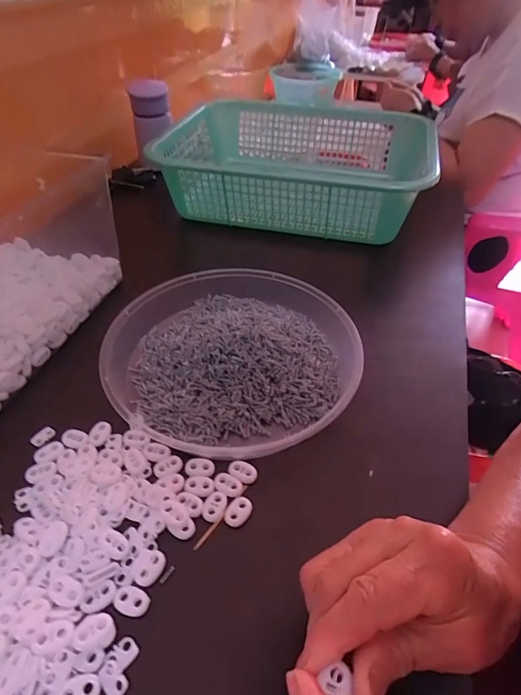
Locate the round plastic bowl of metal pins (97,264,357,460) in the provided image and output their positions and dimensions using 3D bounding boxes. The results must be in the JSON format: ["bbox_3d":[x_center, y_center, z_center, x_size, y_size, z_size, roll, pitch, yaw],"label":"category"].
[{"bbox_3d":[-0.026,0.000,0.397,0.230,0.036,0.218,0,45,0],"label":"round plastic bowl of metal pins"}]

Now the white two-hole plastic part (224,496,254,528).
[{"bbox_3d":[-0.016,0.120,0.303,0.017,0.004,0.022,22,49,20],"label":"white two-hole plastic part"}]

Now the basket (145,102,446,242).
[{"bbox_3d":[0.049,-0.281,0.643,0.399,0.107,0.323,10,46,9],"label":"basket"}]

